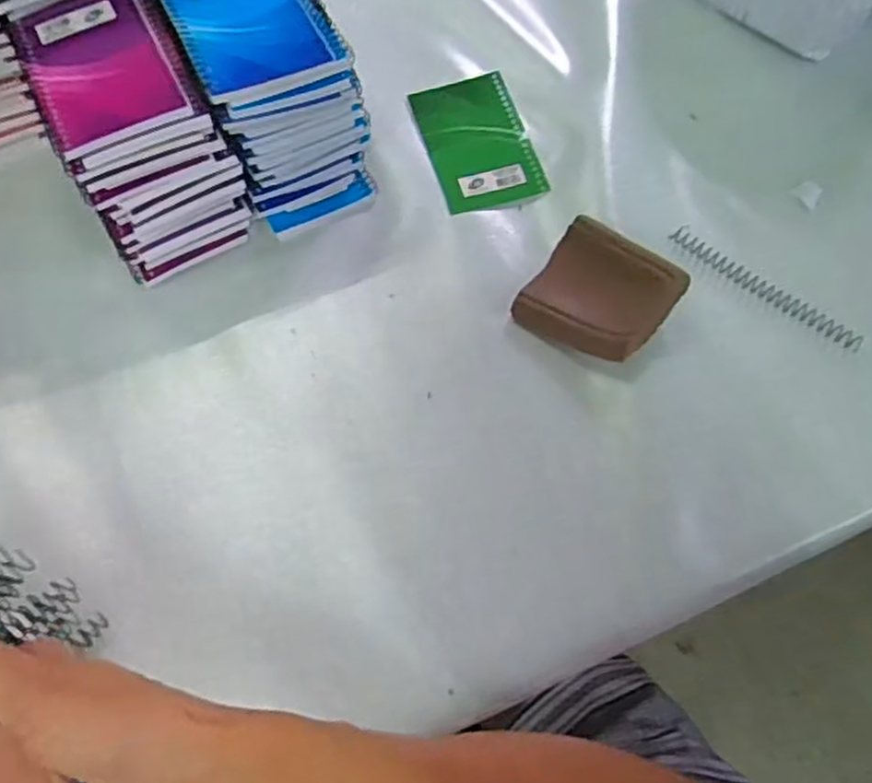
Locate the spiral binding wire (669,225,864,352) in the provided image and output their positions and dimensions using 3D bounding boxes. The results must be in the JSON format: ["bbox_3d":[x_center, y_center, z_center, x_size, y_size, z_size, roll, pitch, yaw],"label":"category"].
[{"bbox_3d":[0.223,-0.071,0.501,0.141,0.013,0.014,39,70,18],"label":"spiral binding wire"}]

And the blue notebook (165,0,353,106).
[{"bbox_3d":[-0.122,-0.250,0.481,0.094,0.015,0.135,-22,66,-10],"label":"blue notebook"}]

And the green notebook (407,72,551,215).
[{"bbox_3d":[0.031,-0.197,0.570,0.077,0.004,0.123,-15,65,-6],"label":"green notebook"}]

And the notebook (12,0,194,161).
[{"bbox_3d":[-0.211,-0.207,0.461,0.083,0.010,0.129,-25,66,-11],"label":"notebook"}]

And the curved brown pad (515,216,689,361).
[{"bbox_3d":[0.108,-0.065,0.486,0.088,0.037,0.082,38,70,17],"label":"curved brown pad"}]

